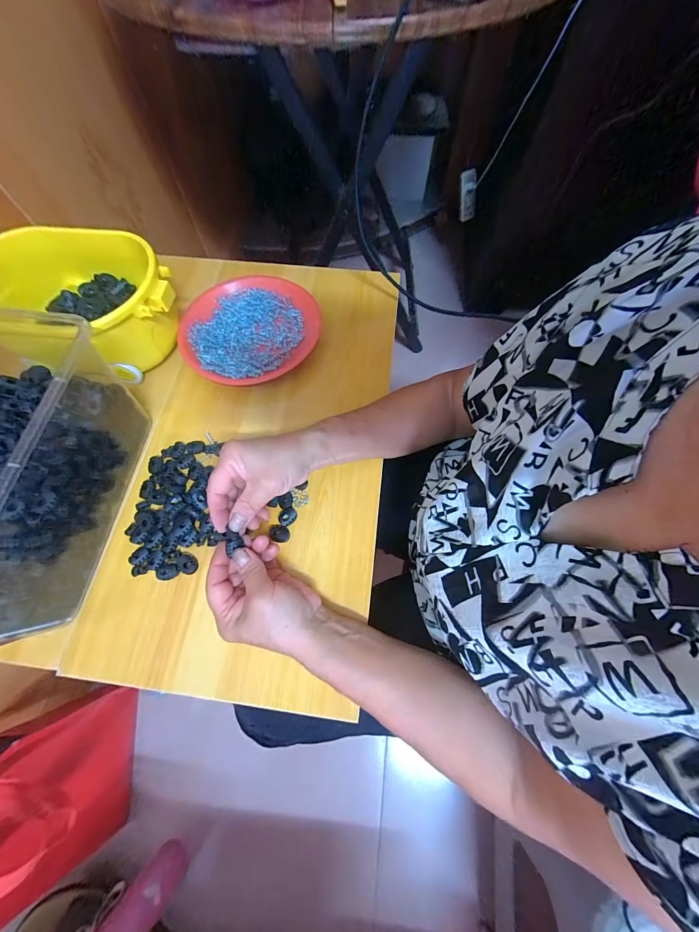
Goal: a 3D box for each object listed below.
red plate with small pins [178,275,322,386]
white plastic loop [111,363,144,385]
[{"bbox_3d":[-0.140,-0.196,0.451,0.191,0.031,0.187,0,69,-1],"label":"red plate with small pins"},{"bbox_3d":[-0.295,-0.122,0.414,0.032,0.037,0.007,-19,70,-8],"label":"white plastic loop"}]

